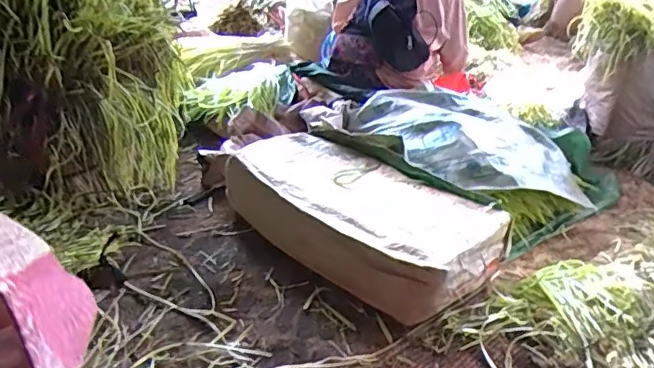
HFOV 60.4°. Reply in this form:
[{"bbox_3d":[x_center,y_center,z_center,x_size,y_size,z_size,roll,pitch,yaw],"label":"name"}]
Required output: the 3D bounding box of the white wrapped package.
[{"bbox_3d":[0.045,0.070,1.418,0.745,0.162,0.351,26,35,34],"label":"white wrapped package"}]

